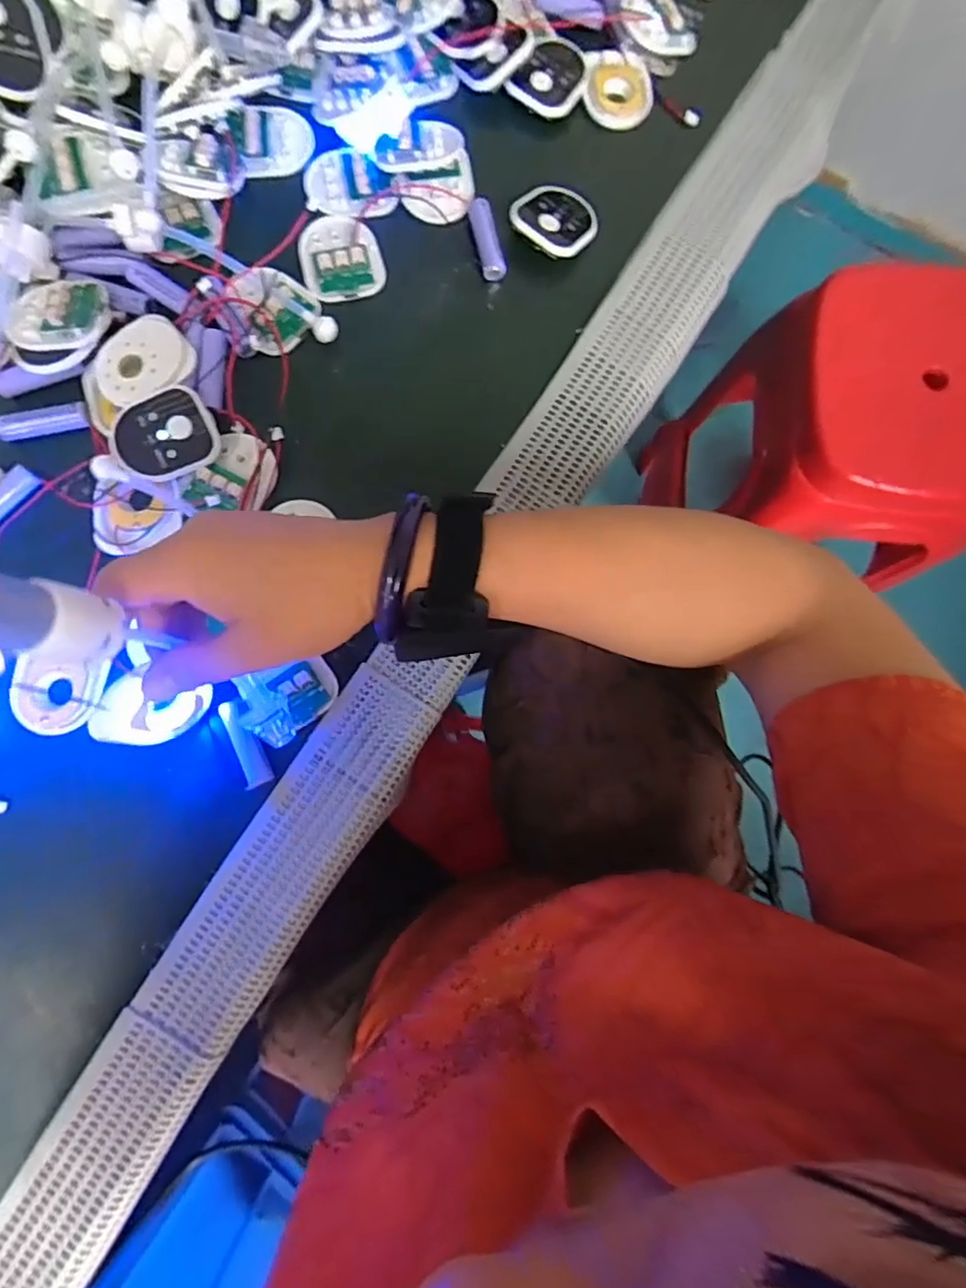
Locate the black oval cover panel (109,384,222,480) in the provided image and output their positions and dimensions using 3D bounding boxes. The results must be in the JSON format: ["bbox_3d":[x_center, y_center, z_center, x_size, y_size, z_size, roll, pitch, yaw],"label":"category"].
[{"bbox_3d":[-0.190,-0.126,0.349,0.058,0.009,0.053,-18,86,-6],"label":"black oval cover panel"}]

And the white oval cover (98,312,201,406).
[{"bbox_3d":[-0.202,-0.168,0.353,0.056,0.008,0.046,-39,88,-8],"label":"white oval cover"}]

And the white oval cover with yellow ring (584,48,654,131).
[{"bbox_3d":[0.095,-0.391,0.415,0.049,0.010,0.062,8,83,-4],"label":"white oval cover with yellow ring"}]

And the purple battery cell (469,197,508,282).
[{"bbox_3d":[0.002,-0.268,0.391,0.014,0.017,0.057,-15,85,-6],"label":"purple battery cell"}]

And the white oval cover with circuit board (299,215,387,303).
[{"bbox_3d":[-0.093,-0.253,0.382,0.050,0.008,0.058,-17,85,-6],"label":"white oval cover with circuit board"}]

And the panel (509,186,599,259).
[{"bbox_3d":[0.049,-0.283,0.392,0.052,0.012,0.059,39,82,0],"label":"panel"}]

